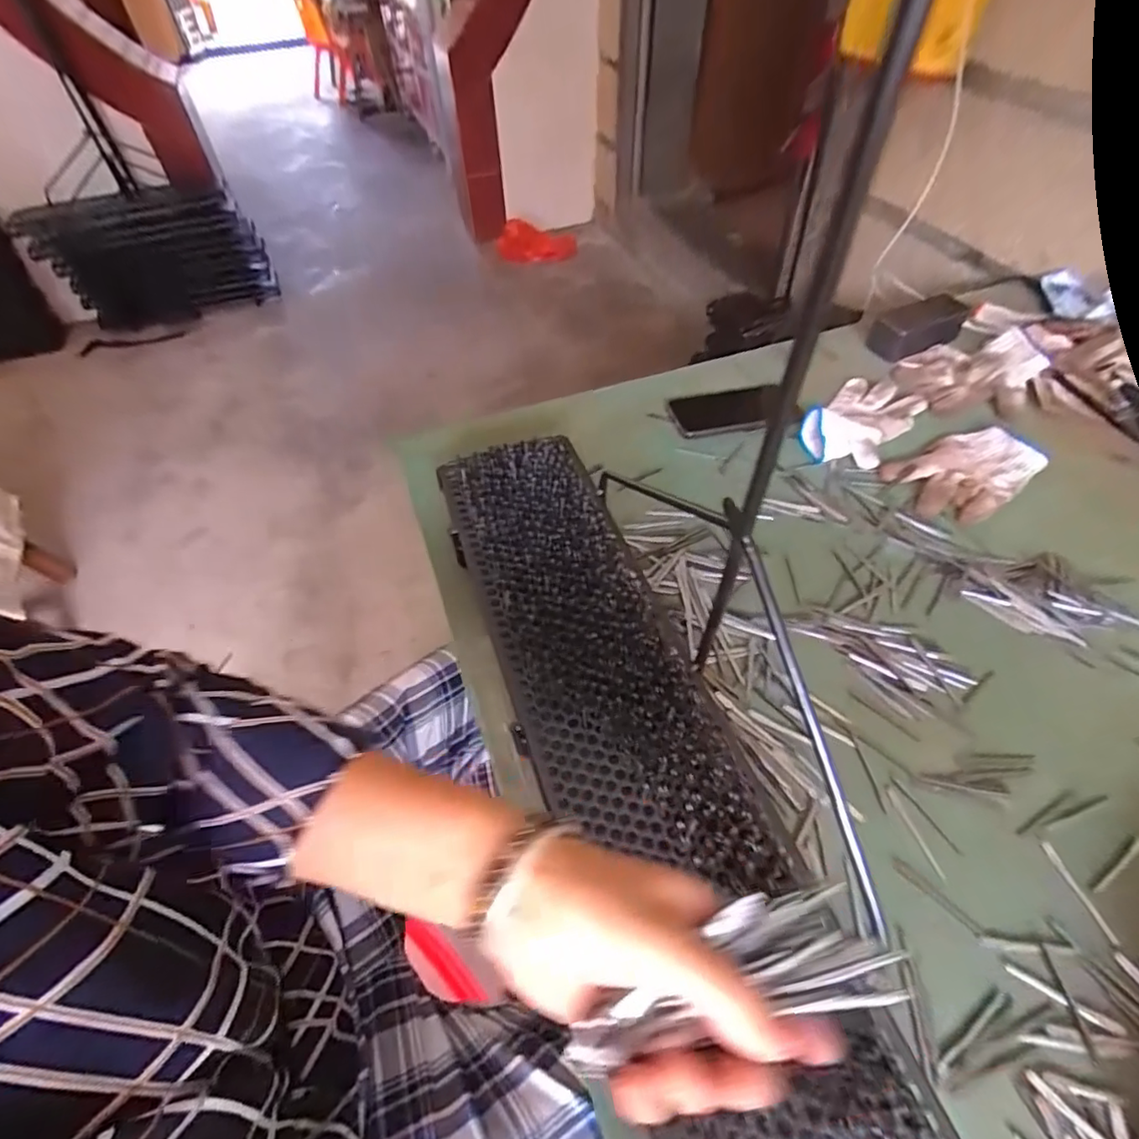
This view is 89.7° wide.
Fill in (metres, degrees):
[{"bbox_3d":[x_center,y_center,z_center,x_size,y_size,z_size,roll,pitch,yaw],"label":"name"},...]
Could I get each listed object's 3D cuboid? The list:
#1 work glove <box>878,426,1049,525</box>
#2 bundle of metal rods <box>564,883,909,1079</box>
[{"bbox_3d":[0.460,-0.112,0.659,0.169,0.016,0.108,-22,54,-14],"label":"work glove"},{"bbox_3d":[0.065,0.163,0.227,0.134,0.031,0.043,-10,52,-11],"label":"bundle of metal rods"}]

